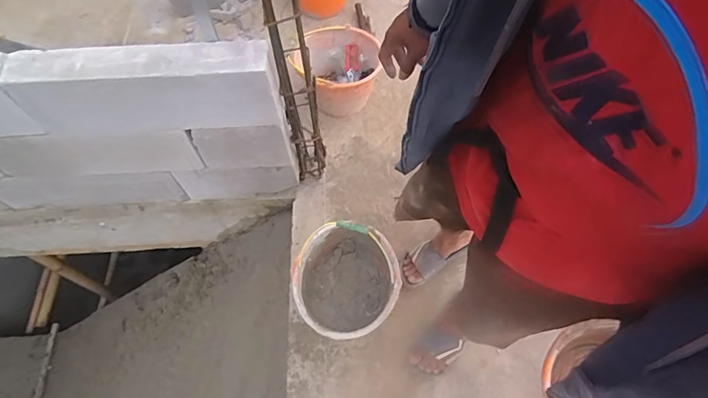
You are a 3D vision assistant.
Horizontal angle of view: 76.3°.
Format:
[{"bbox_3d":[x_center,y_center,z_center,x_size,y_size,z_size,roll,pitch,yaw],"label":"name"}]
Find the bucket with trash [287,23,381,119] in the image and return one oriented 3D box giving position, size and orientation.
[{"bbox_3d":[-0.063,-0.481,1.698,0.298,0.258,0.313,0,62,1],"label":"bucket with trash"}]

